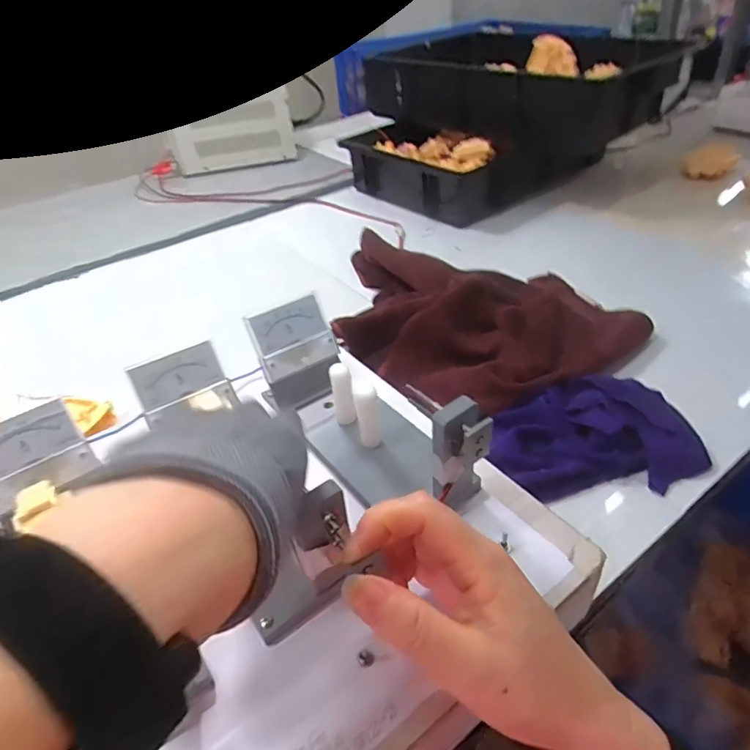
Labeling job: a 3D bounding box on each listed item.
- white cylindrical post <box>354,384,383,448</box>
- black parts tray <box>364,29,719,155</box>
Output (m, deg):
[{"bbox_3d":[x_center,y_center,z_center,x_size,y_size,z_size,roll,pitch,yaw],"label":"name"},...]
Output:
[{"bbox_3d":[-0.004,0.029,0.369,0.017,0.048,0.014,-7,39,-2],"label":"white cylindrical post"},{"bbox_3d":[0.279,-0.537,0.966,0.482,0.126,0.364,29,50,34],"label":"black parts tray"}]

